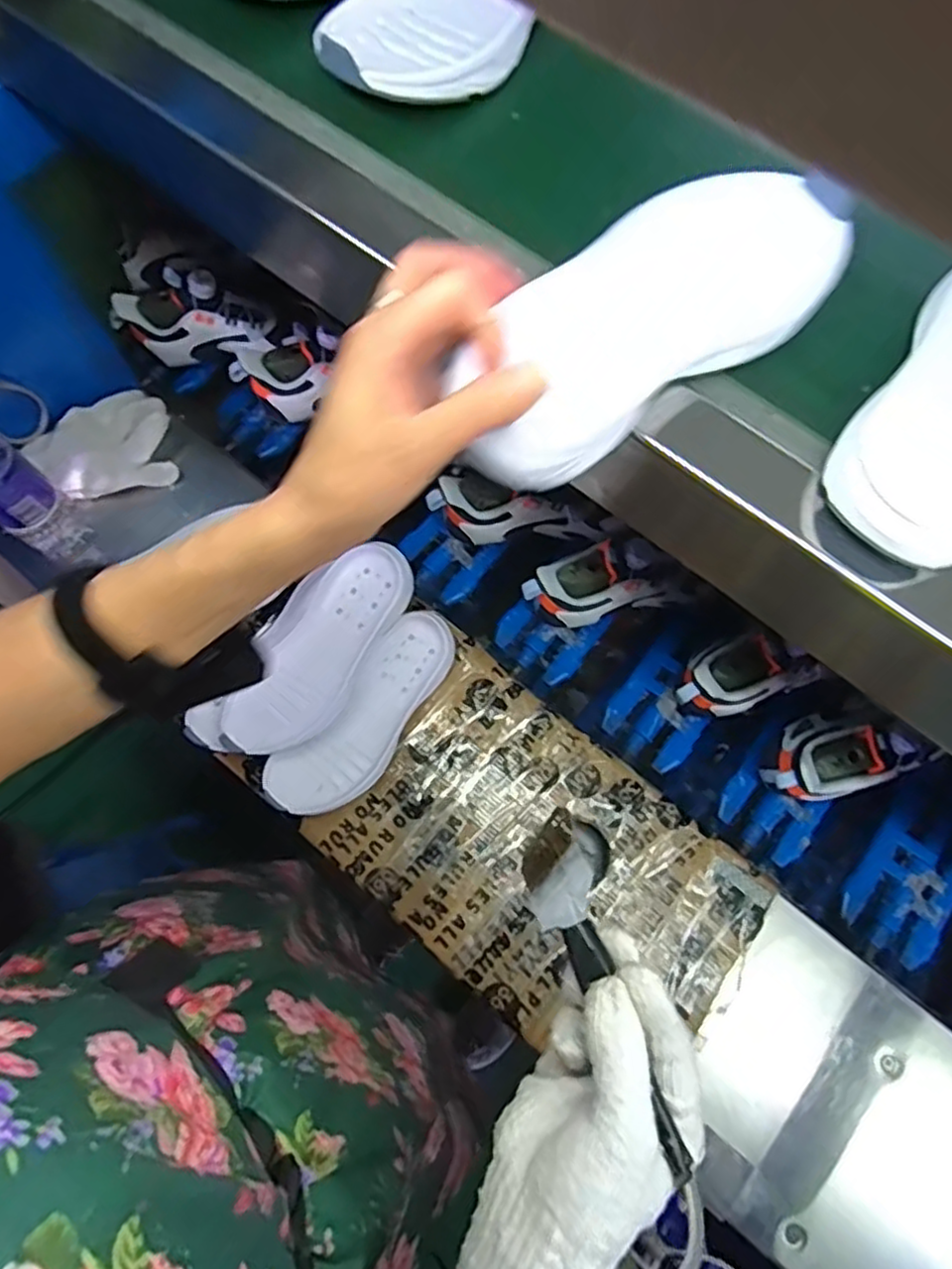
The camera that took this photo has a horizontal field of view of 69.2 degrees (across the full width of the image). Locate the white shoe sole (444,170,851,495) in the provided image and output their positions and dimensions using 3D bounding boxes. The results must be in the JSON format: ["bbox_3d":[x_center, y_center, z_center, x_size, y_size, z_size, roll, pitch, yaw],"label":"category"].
[{"bbox_3d":[0.081,-0.145,0.316,0.220,0.038,0.085,-42,78,-18],"label":"white shoe sole"}]

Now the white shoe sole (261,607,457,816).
[{"bbox_3d":[-0.099,0.077,0.656,0.080,0.027,0.223,39,77,10],"label":"white shoe sole"}]

